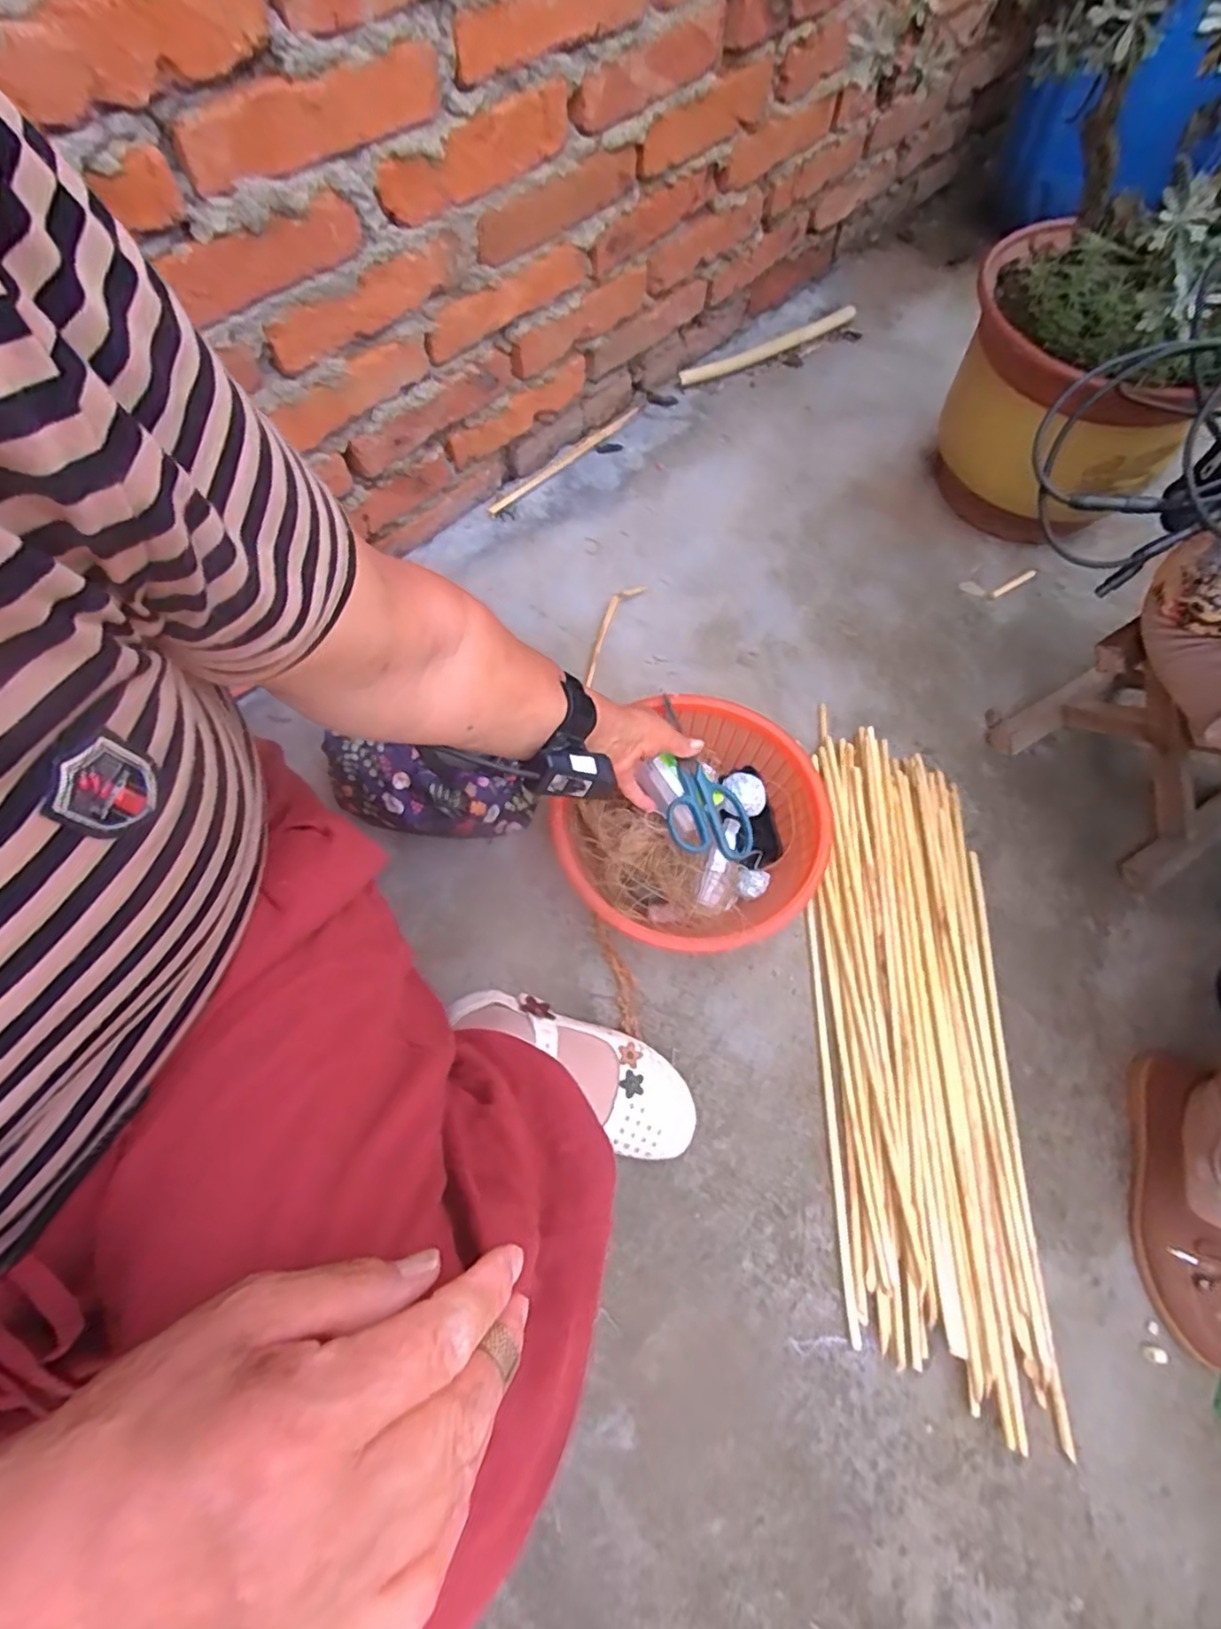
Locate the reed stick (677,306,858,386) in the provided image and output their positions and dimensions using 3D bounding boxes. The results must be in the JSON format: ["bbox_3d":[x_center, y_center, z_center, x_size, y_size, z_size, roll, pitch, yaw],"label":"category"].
[{"bbox_3d":[0.262,-0.763,1.081,0.346,0.013,0.038,-35,69,-14],"label":"reed stick"}]

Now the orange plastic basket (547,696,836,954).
[{"bbox_3d":[0.086,0.022,0.697,0.275,0.102,0.251,-37,71,-16],"label":"orange plastic basket"}]

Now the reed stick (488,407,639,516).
[{"bbox_3d":[-0.062,-0.526,0.978,0.018,0.011,0.300,40,71,17],"label":"reed stick"}]

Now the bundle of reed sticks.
[{"bbox_3d":[0.298,0.194,0.655,0.197,0.040,0.631,6,65,3],"label":"bundle of reed sticks"}]

